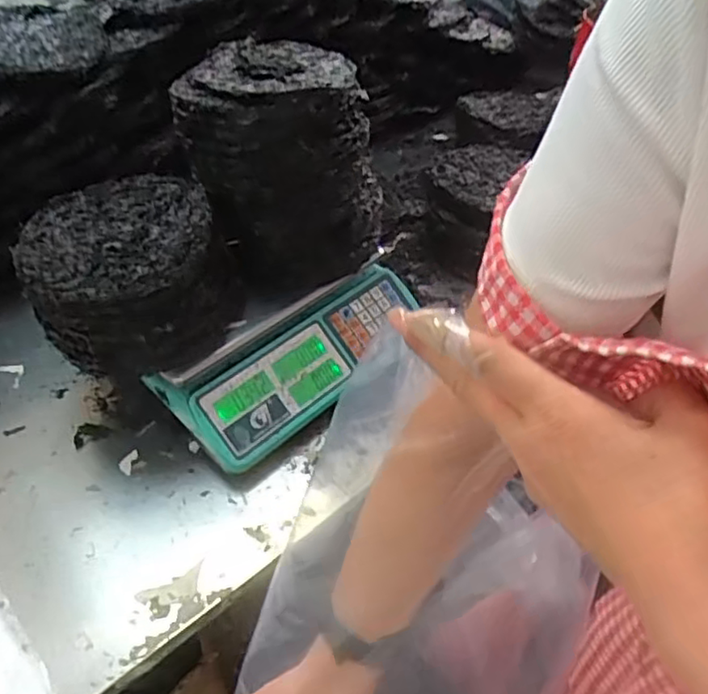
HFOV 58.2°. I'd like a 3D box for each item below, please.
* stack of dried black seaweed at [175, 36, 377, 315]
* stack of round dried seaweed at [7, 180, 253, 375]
[{"bbox_3d":[-0.087,-0.212,0.740,0.198,0.211,0.211,-23,51,-22],"label":"stack of dried black seaweed"},{"bbox_3d":[-0.242,-0.082,0.683,0.192,0.116,0.196,-24,51,-23],"label":"stack of round dried seaweed"}]

